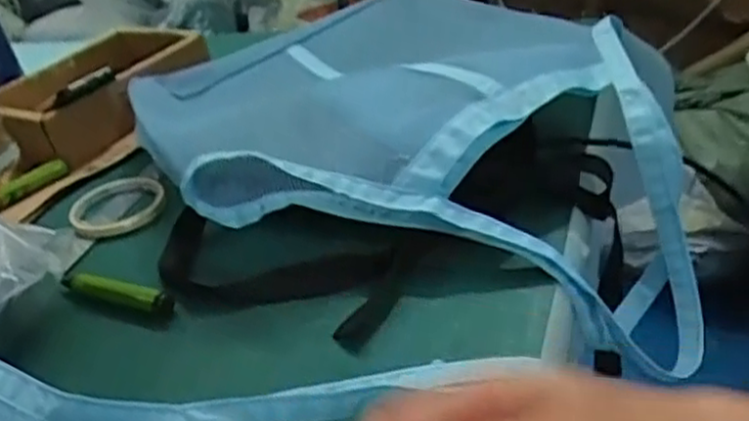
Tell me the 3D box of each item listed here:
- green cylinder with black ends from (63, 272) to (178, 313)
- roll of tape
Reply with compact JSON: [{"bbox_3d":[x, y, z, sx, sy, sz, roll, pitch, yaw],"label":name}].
[{"bbox_3d":[-0.208,0.065,0.592,0.103,0.020,0.018,5,36,22],"label":"green cylinder with black ends"},{"bbox_3d":[-0.244,-0.003,0.709,0.082,0.022,0.093,-11,33,-2],"label":"roll of tape"}]

